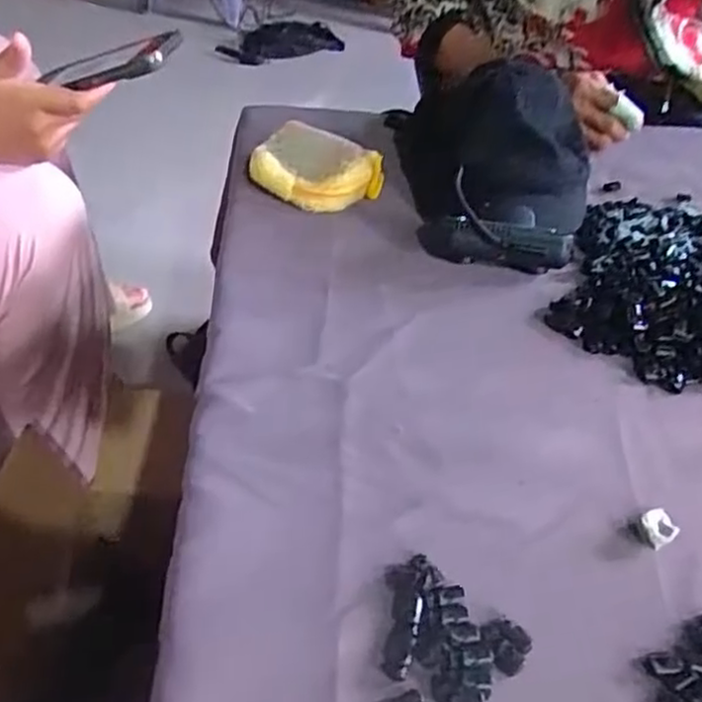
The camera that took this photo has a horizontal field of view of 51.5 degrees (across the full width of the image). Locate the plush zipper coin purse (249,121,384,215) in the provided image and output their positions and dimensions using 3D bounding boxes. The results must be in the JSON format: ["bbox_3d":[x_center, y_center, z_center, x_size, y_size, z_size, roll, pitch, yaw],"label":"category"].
[{"bbox_3d":[-0.035,-0.160,0.650,0.108,0.052,0.066,27,47,24],"label":"plush zipper coin purse"}]

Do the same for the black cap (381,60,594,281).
[{"bbox_3d":[0.115,-0.172,0.630,0.180,0.110,0.193,2,42,-2],"label":"black cap"}]

